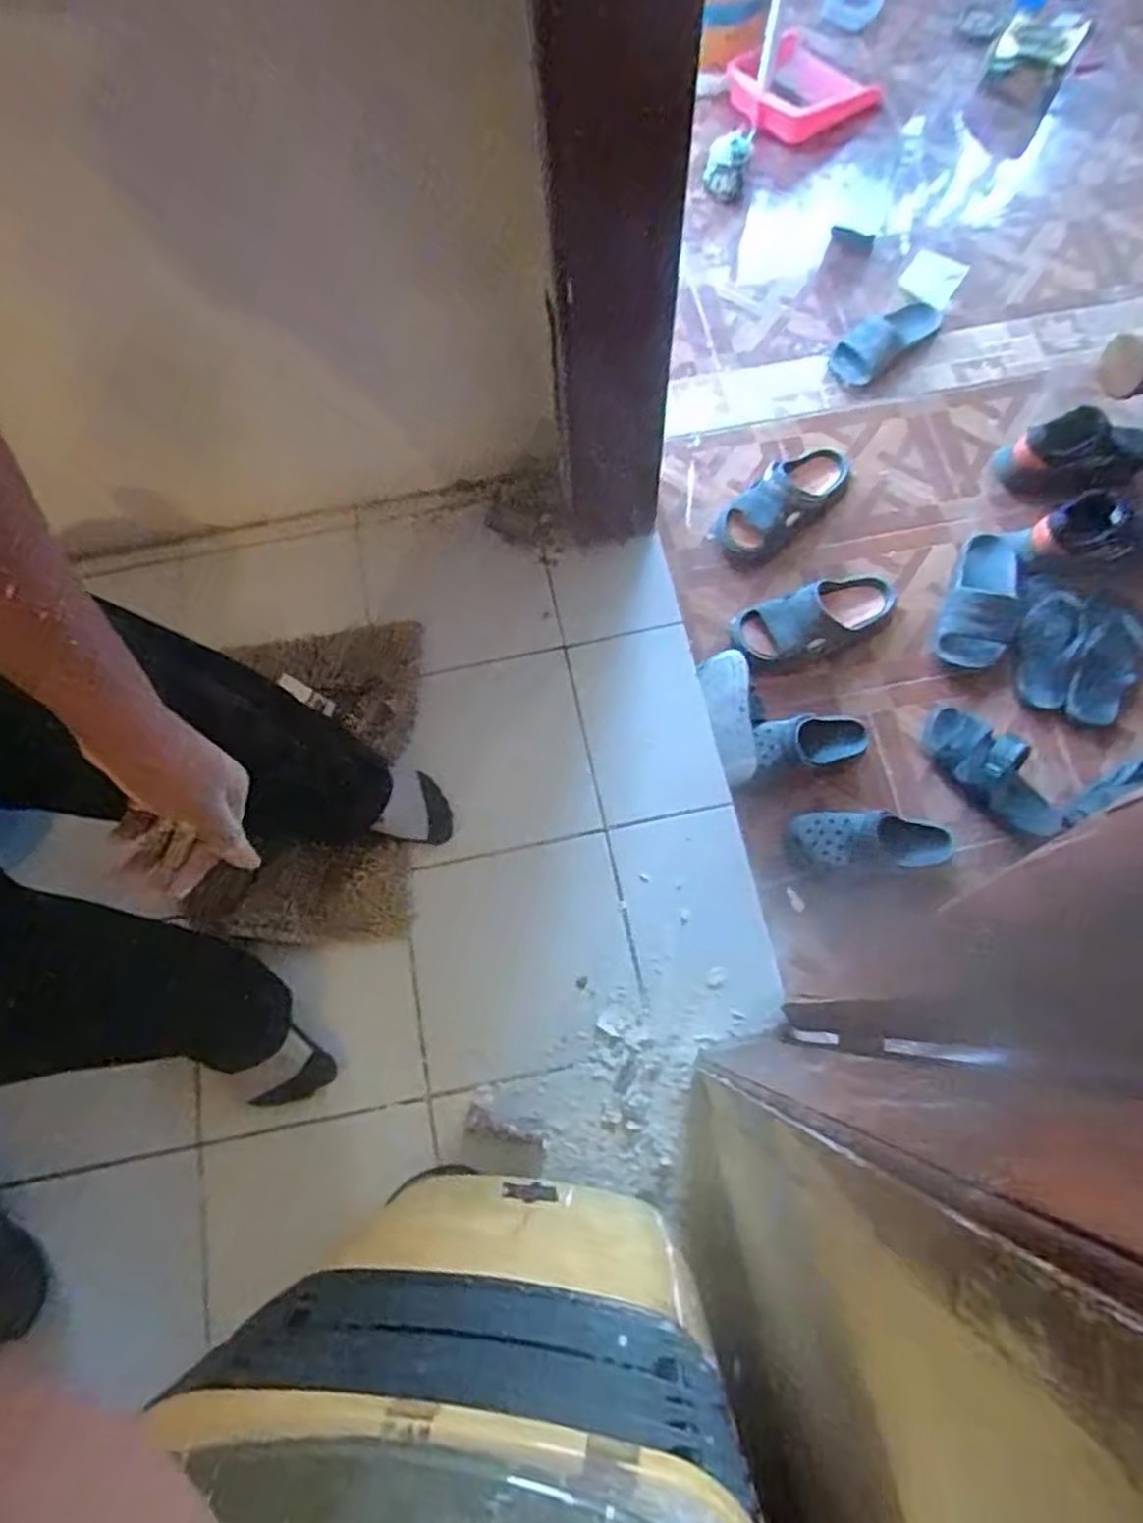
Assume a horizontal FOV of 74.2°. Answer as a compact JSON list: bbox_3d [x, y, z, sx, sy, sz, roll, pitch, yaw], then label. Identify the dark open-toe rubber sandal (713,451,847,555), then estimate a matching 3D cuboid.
[{"bbox_3d":[0.405,-0.497,1.415,0.294,0.057,0.125,-37,74,-1],"label":"dark open-toe rubber sandal"}]

